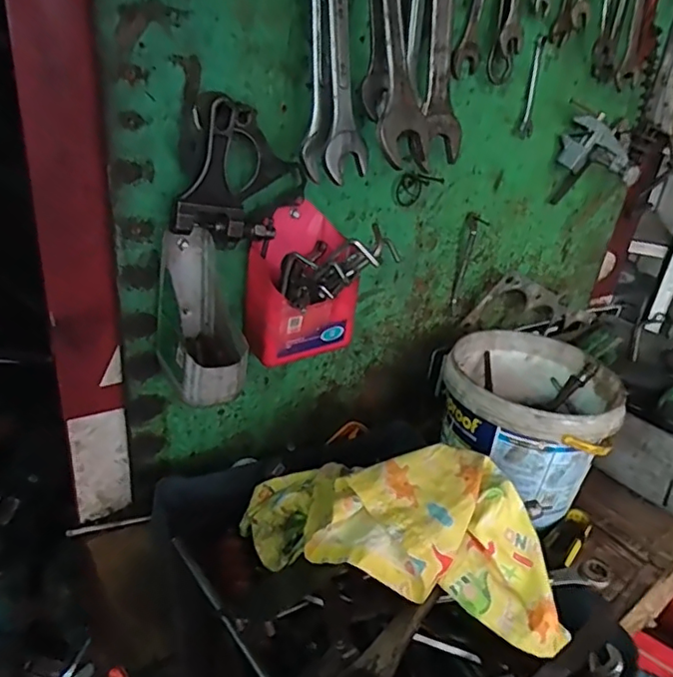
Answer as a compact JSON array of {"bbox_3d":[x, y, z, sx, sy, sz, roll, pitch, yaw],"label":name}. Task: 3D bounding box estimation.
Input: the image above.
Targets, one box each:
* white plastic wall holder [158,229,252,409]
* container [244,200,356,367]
[{"bbox_3d":[-0.123,-0.018,0.521,0.070,0.121,0.100,-7,30,-24],"label":"white plastic wall holder"},{"bbox_3d":[-0.034,-0.052,0.590,0.125,0.139,0.066,-16,34,-35],"label":"container"}]

